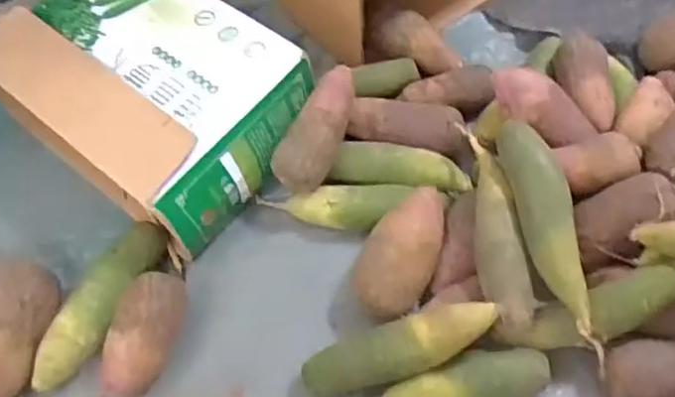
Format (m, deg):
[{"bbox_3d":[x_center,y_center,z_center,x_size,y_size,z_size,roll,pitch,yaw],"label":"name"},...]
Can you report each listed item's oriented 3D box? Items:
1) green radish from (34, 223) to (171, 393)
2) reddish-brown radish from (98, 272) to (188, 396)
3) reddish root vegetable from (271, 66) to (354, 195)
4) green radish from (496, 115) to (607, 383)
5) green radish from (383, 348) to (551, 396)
[{"bbox_3d":[-0.269,0.119,0.749,0.057,0.048,0.222,23,63,14],"label":"green radish"},{"bbox_3d":[-0.211,0.151,0.708,0.069,0.061,0.140,15,61,10],"label":"reddish-brown radish"},{"bbox_3d":[-0.025,-0.090,0.795,0.067,0.053,0.164,22,81,14],"label":"reddish root vegetable"},{"bbox_3d":[0.227,0.040,0.689,0.050,0.045,0.267,-13,74,-6],"label":"green radish"},{"bbox_3d":[0.128,0.205,0.690,0.192,0.061,0.057,-14,60,-6],"label":"green radish"}]

